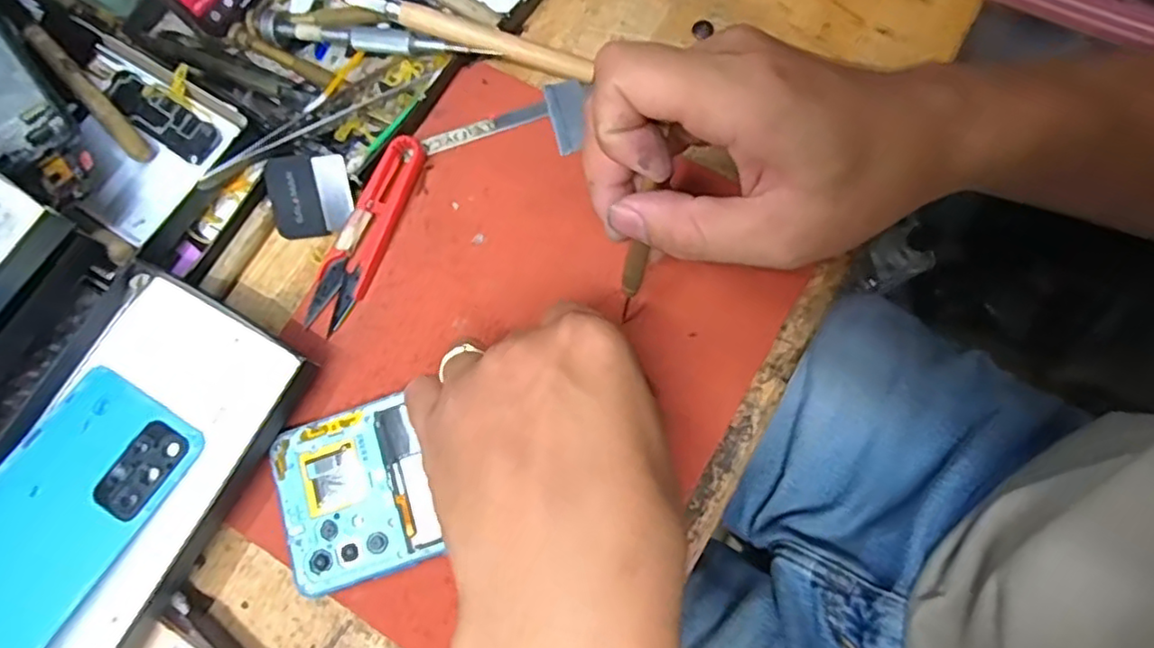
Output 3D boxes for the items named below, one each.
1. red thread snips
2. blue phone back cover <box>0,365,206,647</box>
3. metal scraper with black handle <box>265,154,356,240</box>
[{"bbox_3d":[-0.101,-0.044,0.312,0.023,0.009,0.098,21,79,5],"label":"red thread snips"},{"bbox_3d":[-0.227,0.094,0.271,0.067,0.009,0.148,29,70,8],"label":"blue phone back cover"},{"bbox_3d":[-0.130,-0.063,0.320,0.038,0.006,0.037,-5,103,-4],"label":"metal scraper with black handle"}]

